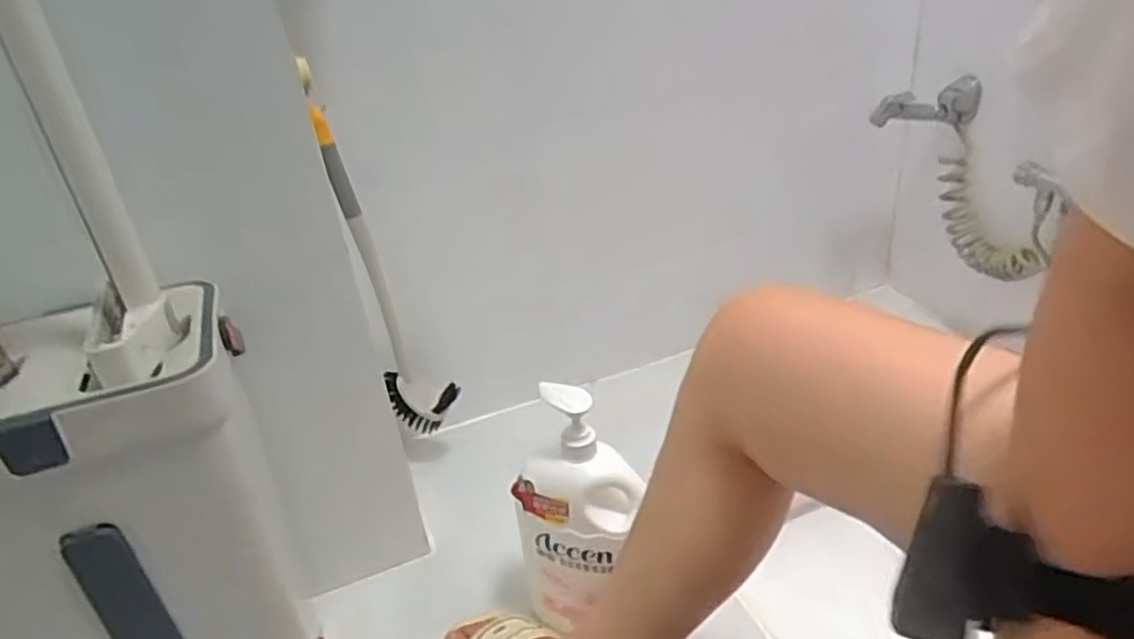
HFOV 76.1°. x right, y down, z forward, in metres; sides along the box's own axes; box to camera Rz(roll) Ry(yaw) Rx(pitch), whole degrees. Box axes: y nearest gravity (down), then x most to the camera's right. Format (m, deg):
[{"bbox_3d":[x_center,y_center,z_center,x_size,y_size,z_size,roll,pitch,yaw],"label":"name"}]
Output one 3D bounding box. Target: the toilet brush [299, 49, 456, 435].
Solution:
[{"bbox_3d":[-0.229,-0.071,0.941,0.101,0.506,0.050,-9,30,-5],"label":"toilet brush"}]

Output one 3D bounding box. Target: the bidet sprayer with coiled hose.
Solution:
[{"bbox_3d":[0.654,-0.226,1.151,0.291,0.253,0.189,16,37,34],"label":"bidet sprayer with coiled hose"}]

